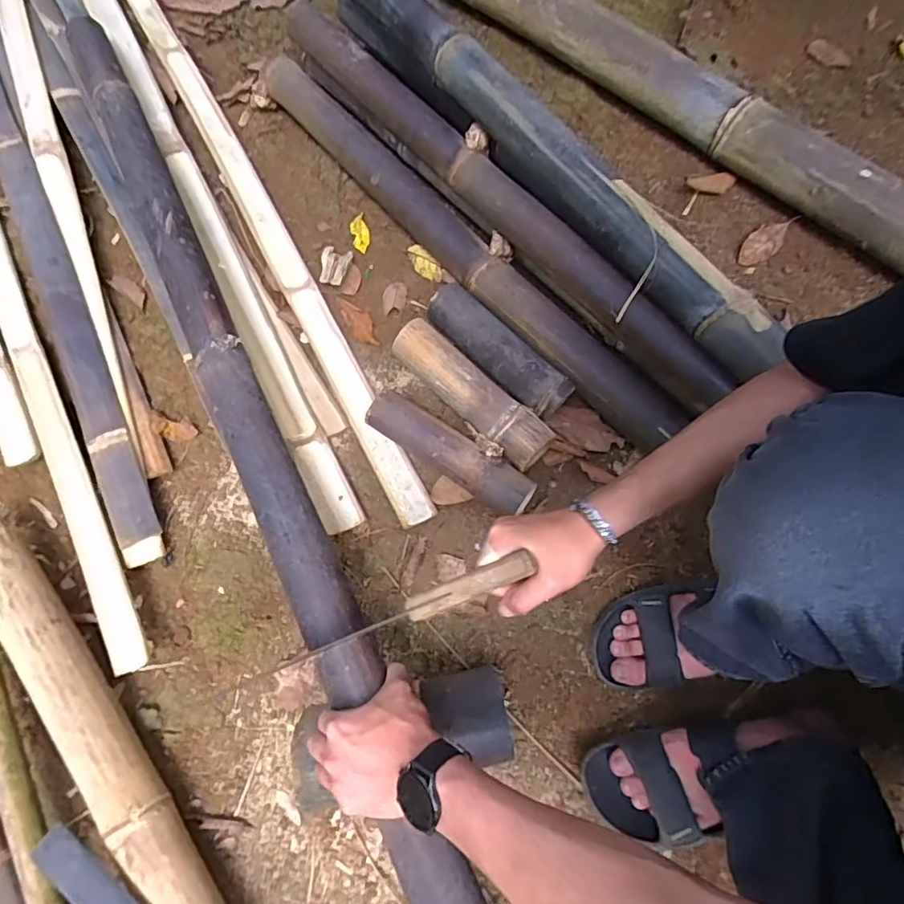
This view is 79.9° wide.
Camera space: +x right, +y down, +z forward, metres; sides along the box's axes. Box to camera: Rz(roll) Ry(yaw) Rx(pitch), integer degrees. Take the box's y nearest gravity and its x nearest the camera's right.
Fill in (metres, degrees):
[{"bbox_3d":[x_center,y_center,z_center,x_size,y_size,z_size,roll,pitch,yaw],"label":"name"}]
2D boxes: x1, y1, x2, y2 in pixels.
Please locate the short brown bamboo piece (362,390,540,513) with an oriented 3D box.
[{"bbox_3d":[-0.002,0.002,0.714,0.232,0.058,0.060,33,75,11],"label":"short brown bamboo piece"}]

